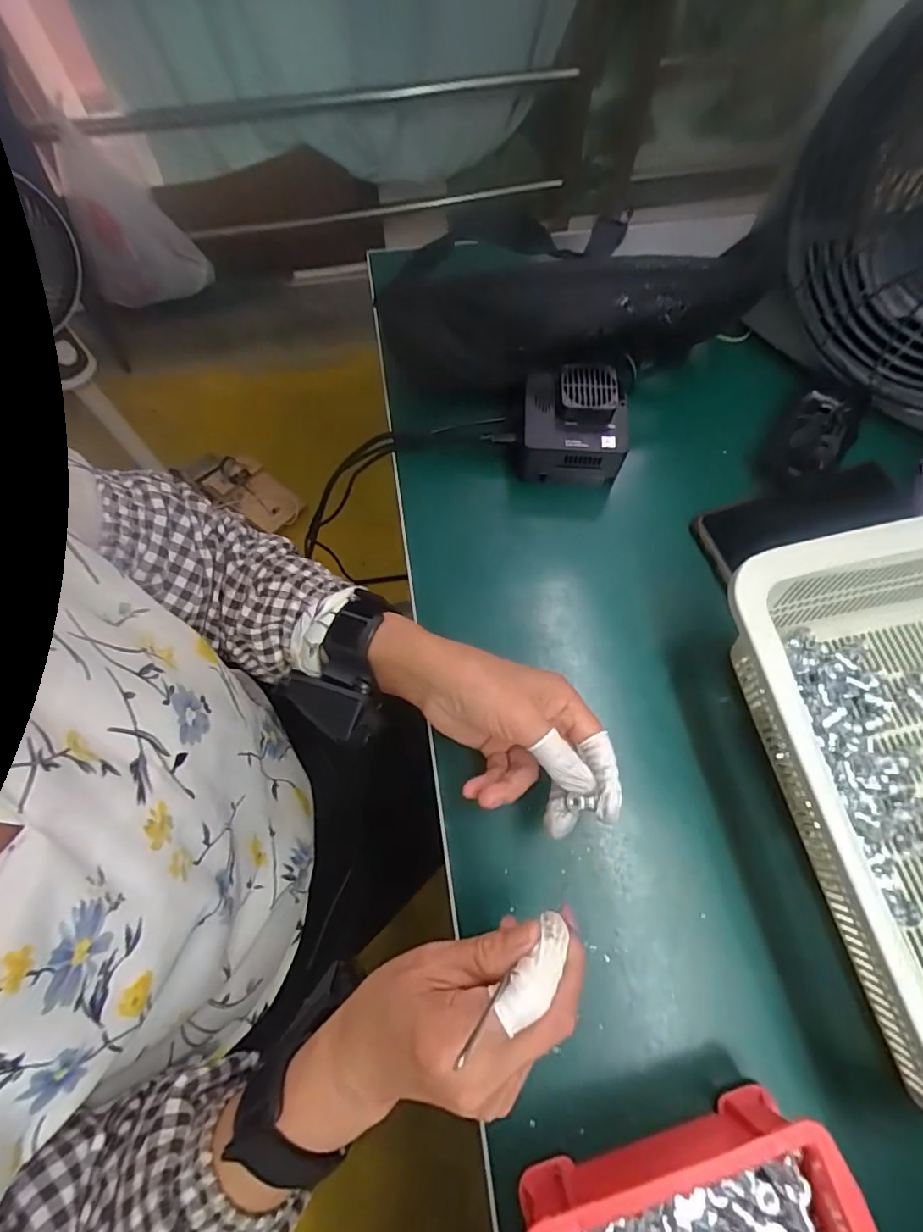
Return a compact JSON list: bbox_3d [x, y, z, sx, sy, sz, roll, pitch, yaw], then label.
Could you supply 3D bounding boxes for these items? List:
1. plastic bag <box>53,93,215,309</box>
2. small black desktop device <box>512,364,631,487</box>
[{"bbox_3d":[-0.709,-0.825,1.154,0.190,0.294,0.176,34,73,13],"label":"plastic bag"},{"bbox_3d":[0.083,-0.145,0.424,0.081,0.063,0.068,3,68,2],"label":"small black desktop device"}]

